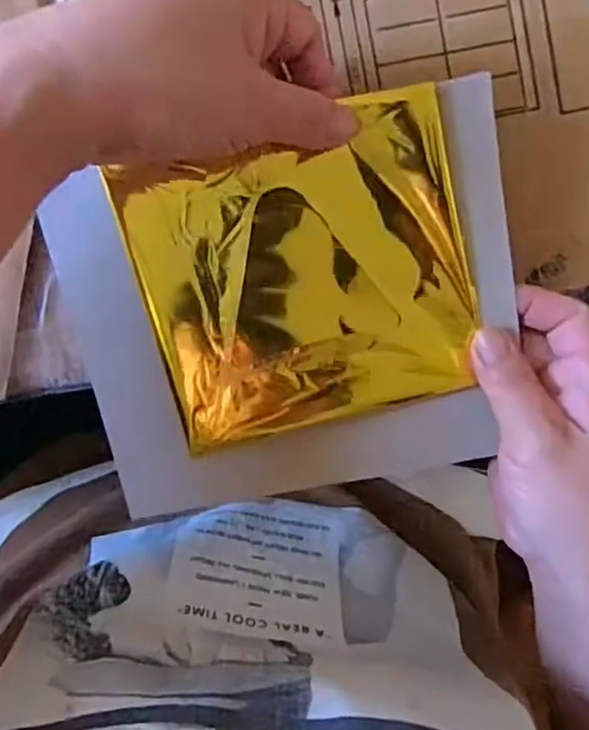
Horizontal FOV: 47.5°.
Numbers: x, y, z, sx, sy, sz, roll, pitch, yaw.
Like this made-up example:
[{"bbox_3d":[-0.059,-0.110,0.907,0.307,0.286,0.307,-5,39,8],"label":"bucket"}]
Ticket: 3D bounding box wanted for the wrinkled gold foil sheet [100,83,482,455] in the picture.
[{"bbox_3d":[0.006,-0.039,0.284,0.137,0.007,0.121,-16,102,2],"label":"wrinkled gold foil sheet"}]

